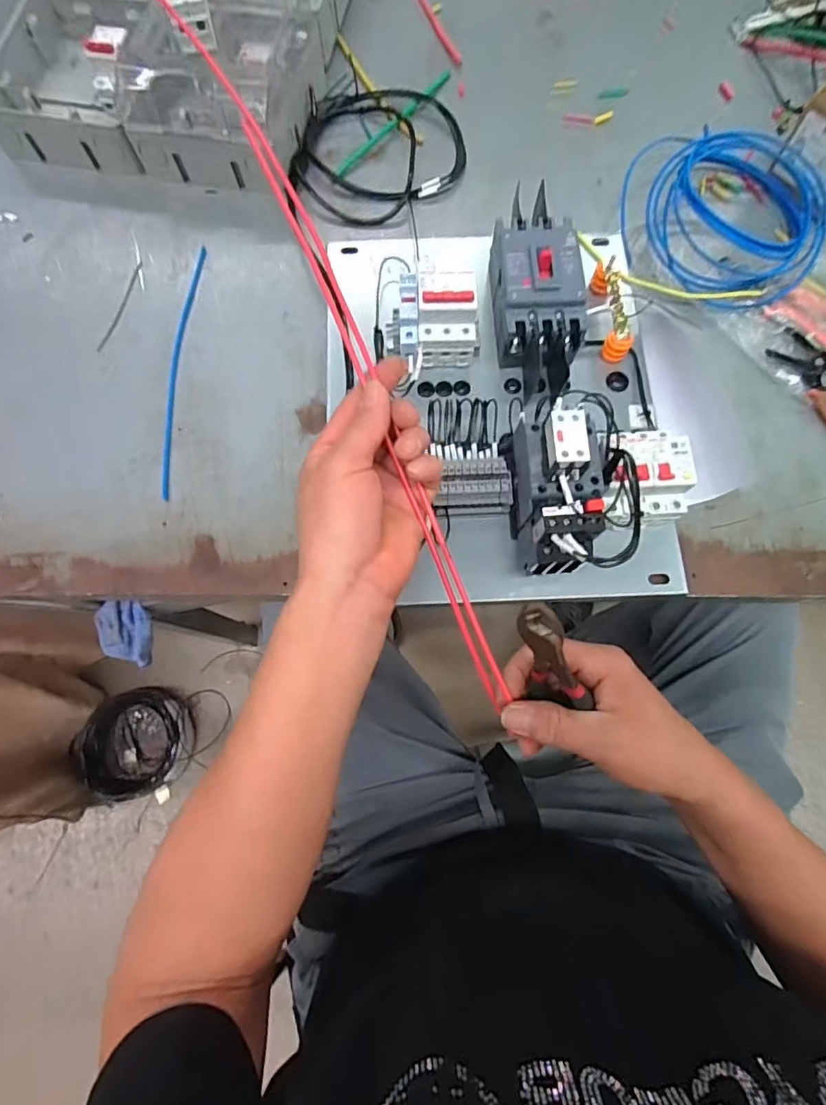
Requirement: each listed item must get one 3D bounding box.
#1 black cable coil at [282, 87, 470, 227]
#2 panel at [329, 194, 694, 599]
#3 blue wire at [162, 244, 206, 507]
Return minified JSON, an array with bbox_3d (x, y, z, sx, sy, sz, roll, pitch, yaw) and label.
[{"bbox_3d":[-0.037,-0.464,0.615,0.185,0.016,0.193,0,75,1],"label":"black cable coil"},{"bbox_3d":[0.089,-0.165,0.471,0.325,0.140,0.406,-8,75,-1],"label":"panel"},{"bbox_3d":[-0.245,-0.195,0.551,0.021,0.004,0.296,0,74,4],"label":"blue wire"}]

